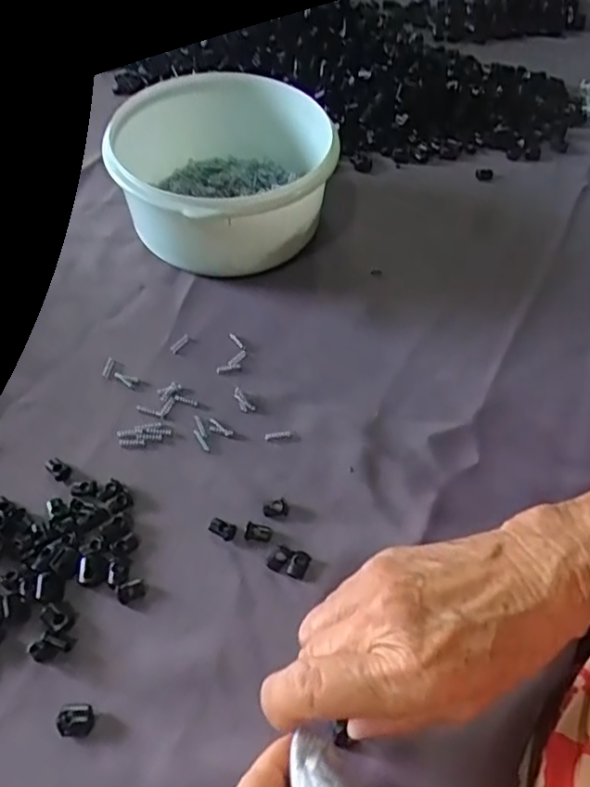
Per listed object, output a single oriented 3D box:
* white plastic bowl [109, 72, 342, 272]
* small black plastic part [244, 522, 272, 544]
[{"bbox_3d":[-0.049,-0.163,0.473,0.146,0.083,0.162,-4,54,-7],"label":"white plastic bowl"},{"bbox_3d":[-0.020,0.076,0.347,0.014,0.004,0.010,14,54,7],"label":"small black plastic part"}]

